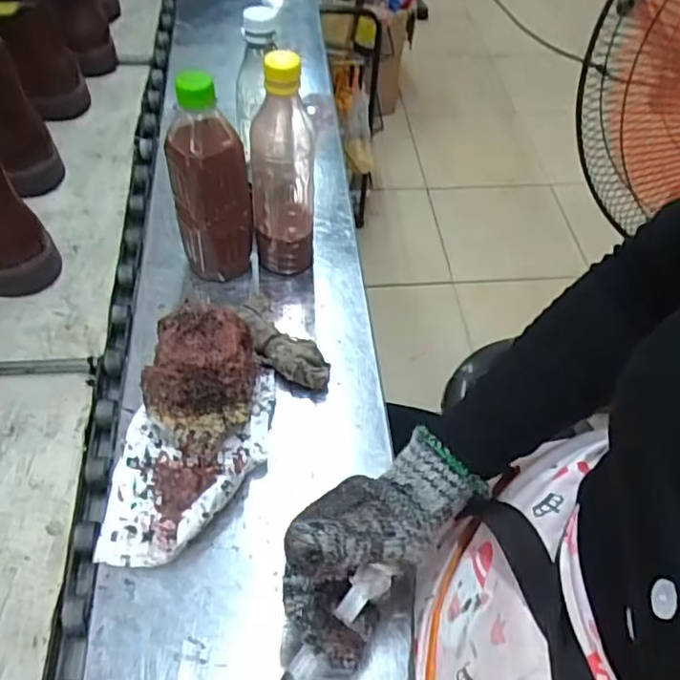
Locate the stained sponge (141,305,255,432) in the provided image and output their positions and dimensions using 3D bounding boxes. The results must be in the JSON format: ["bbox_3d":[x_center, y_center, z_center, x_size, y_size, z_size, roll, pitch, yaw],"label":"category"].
[{"bbox_3d":[-0.113,0.027,0.498,0.082,0.083,0.085,0,53,-5],"label":"stained sponge"}]

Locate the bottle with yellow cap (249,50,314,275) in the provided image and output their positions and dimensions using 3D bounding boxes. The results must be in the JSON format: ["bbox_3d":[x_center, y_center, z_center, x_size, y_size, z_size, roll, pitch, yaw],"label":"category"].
[{"bbox_3d":[-0.053,-0.151,0.561,0.057,0.216,0.050,-1,53,-5],"label":"bottle with yellow cap"}]

